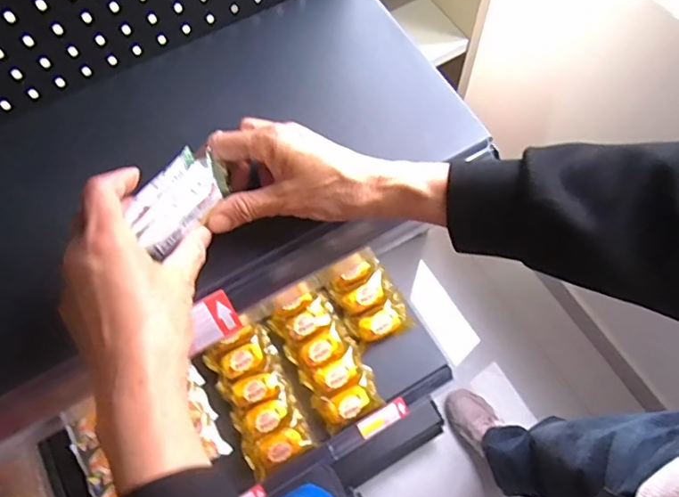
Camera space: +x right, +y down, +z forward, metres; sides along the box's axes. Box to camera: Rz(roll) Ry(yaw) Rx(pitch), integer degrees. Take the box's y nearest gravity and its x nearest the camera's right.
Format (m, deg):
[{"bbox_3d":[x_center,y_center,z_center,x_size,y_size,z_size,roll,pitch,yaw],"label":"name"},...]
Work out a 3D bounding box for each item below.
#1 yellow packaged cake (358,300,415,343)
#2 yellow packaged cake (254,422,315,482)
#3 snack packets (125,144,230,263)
[{"bbox_3d":[0.083,0.136,0.967,0.100,0.034,0.054,-28,68,-10],"label":"yellow packaged cake"},{"bbox_3d":[-0.102,0.338,0.880,0.106,0.048,0.050,-30,68,-11],"label":"yellow packaged cake"},{"bbox_3d":[-0.114,-0.035,0.365,0.040,0.032,0.074,36,72,16],"label":"snack packets"}]

